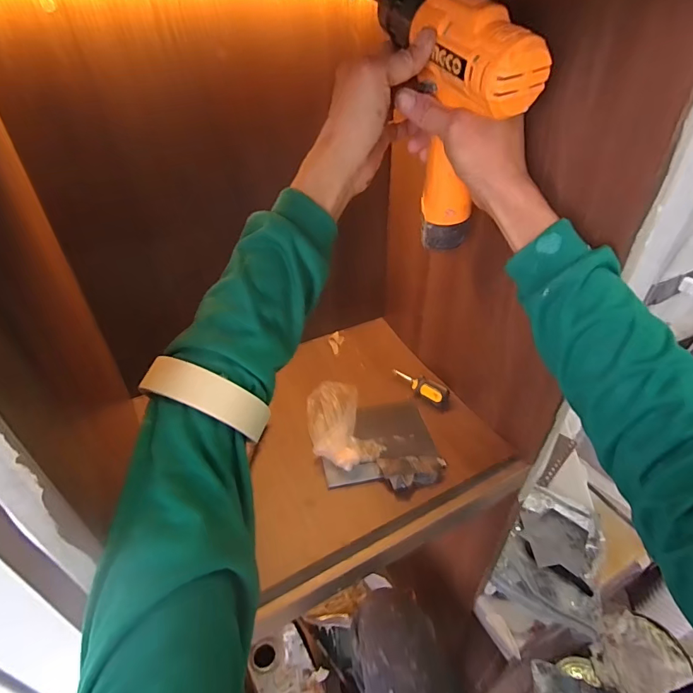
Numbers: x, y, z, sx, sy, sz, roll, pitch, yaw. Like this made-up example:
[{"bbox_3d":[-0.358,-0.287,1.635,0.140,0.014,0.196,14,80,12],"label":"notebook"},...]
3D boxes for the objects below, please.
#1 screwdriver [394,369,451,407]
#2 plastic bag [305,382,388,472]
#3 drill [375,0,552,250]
[{"bbox_3d":[0.100,0.055,0.584,0.086,0.022,0.024,28,47,32],"label":"screwdriver"},{"bbox_3d":[-0.008,0.096,0.527,0.076,0.033,0.130,-13,40,-15],"label":"plastic bag"},{"bbox_3d":[0.086,-0.187,0.378,0.050,0.202,0.171,-16,41,-19],"label":"drill"}]

